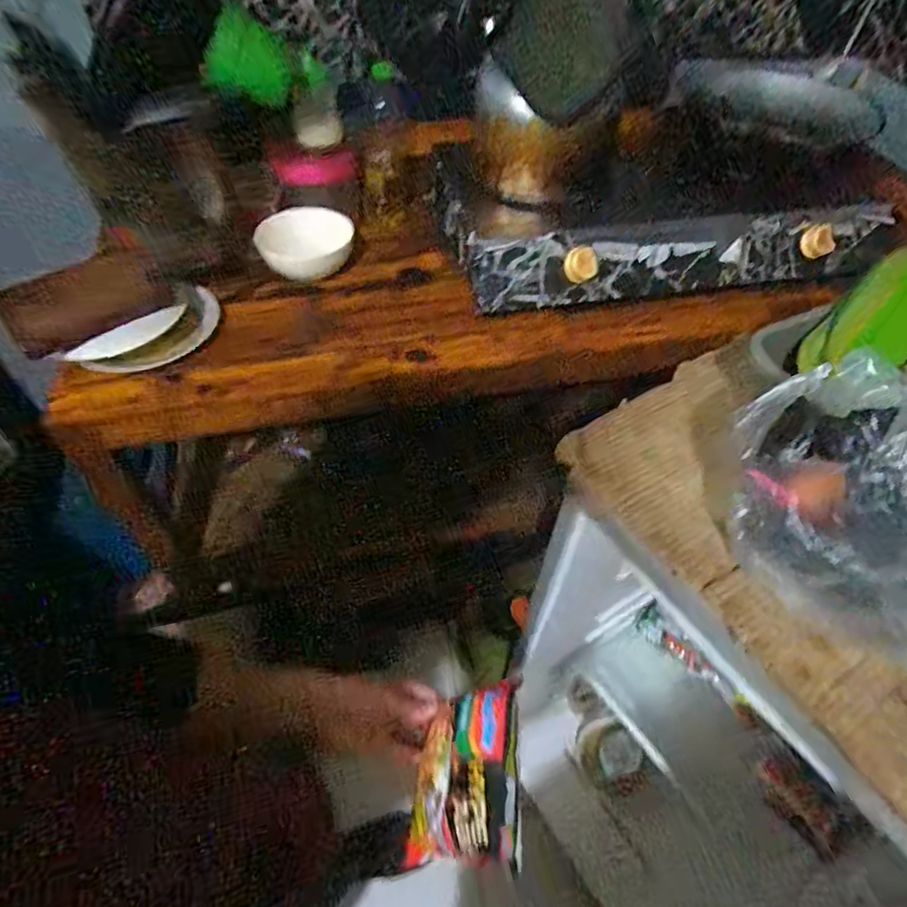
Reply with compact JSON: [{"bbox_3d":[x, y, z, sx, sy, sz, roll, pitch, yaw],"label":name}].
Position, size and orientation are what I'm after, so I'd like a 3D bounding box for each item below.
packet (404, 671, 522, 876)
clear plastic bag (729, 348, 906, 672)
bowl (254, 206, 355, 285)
[{"bbox_3d":[0.007,0.260,0.455,0.098,0.023,0.131,-14,54,30],"label":"packet"},{"bbox_3d":[0.259,0.037,0.375,0.092,0.189,0.167,-32,59,-25],"label":"clear plastic bag"},{"bbox_3d":[-0.240,-0.339,0.908,0.152,0.087,0.145,-7,52,-7],"label":"bowl"}]

